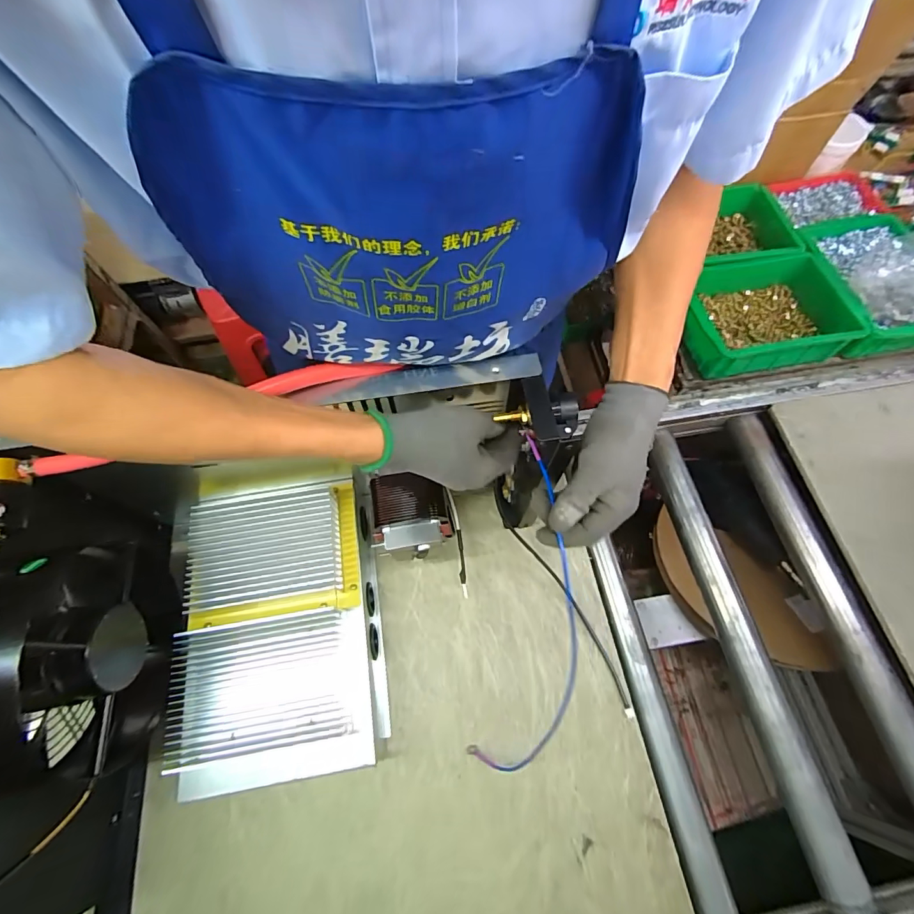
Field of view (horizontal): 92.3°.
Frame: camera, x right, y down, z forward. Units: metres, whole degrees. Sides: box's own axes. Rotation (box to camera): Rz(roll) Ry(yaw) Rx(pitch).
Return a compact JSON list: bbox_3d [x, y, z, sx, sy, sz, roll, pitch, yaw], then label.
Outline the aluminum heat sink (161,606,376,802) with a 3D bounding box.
[{"bbox_3d":[-0.189,0.246,0.453,0.186,0.063,0.152,-10,66,-5],"label":"aluminum heat sink"}]

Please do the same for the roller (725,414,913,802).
[{"bbox_3d":[0.535,0.211,0.610,0.056,0.045,0.583,-9,66,-4],"label":"roller"}]

